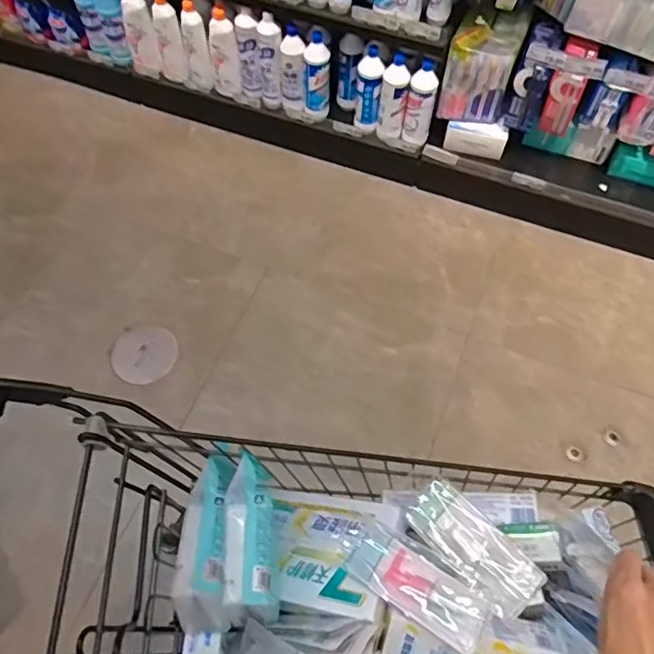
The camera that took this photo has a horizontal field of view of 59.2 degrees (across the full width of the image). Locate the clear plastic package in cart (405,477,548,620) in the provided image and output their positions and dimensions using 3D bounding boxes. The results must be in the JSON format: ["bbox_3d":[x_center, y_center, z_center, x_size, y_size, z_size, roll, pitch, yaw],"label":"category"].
[{"bbox_3d":[0.156,0.236,0.624,0.063,0.032,0.149,-38,54,-17],"label":"clear plastic package in cart"}]

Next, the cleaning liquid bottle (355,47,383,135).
[{"bbox_3d":[0.108,-0.610,1.495,0.061,0.227,0.050,8,61,4],"label":"cleaning liquid bottle"}]

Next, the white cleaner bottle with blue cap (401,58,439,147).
[{"bbox_3d":[0.241,-0.575,1.491,0.067,0.209,0.069,11,61,5],"label":"white cleaner bottle with blue cap"}]

